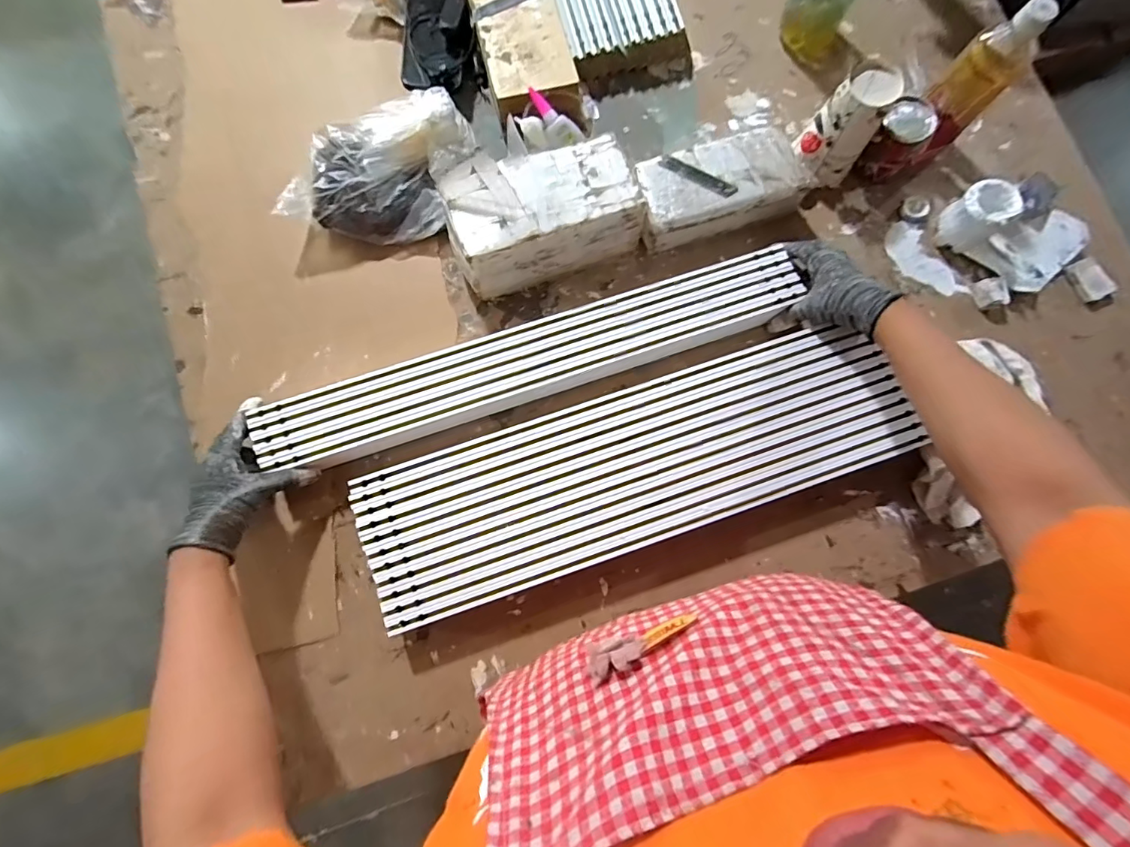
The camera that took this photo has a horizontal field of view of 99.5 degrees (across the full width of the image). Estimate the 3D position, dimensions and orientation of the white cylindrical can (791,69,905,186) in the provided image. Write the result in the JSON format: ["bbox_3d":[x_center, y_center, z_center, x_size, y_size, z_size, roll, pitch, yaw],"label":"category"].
[{"bbox_3d":[0.344,-0.367,0.596,0.074,0.121,0.070,0,80,-1],"label":"white cylindrical can"}]

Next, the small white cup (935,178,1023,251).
[{"bbox_3d":[0.506,-0.257,0.595,0.058,0.080,0.055,0,79,-1],"label":"small white cup"}]

